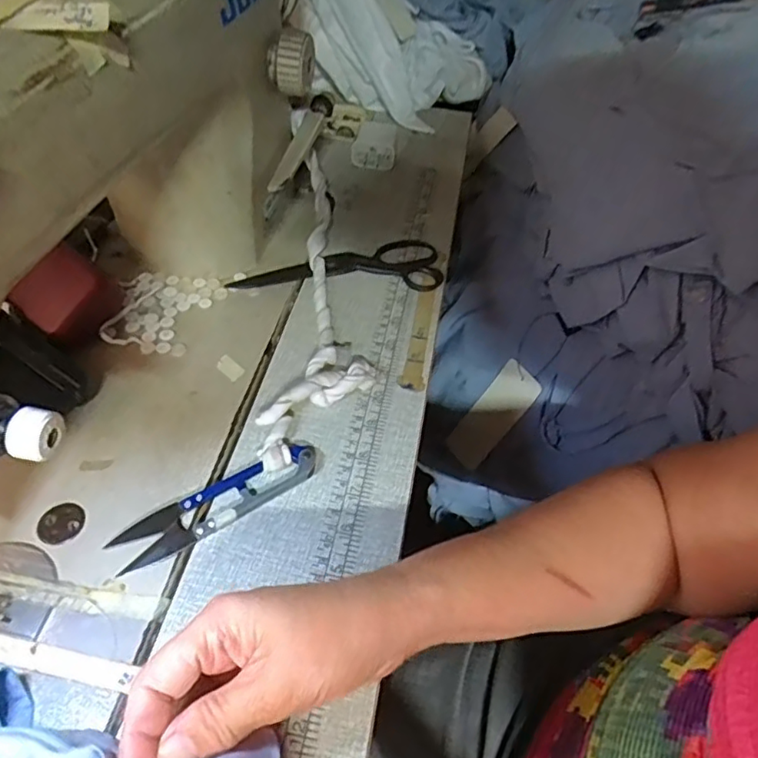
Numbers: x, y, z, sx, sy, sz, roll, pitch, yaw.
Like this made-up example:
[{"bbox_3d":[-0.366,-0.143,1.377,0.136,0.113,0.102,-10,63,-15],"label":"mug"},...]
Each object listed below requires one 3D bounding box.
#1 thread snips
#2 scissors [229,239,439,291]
[{"bbox_3d":[-0.089,0.070,0.335,0.120,0.010,0.026,-25,56,-25],"label":"thread snips"},{"bbox_3d":[-0.034,-0.100,0.484,0.169,0.010,0.068,-1,49,-6],"label":"scissors"}]

